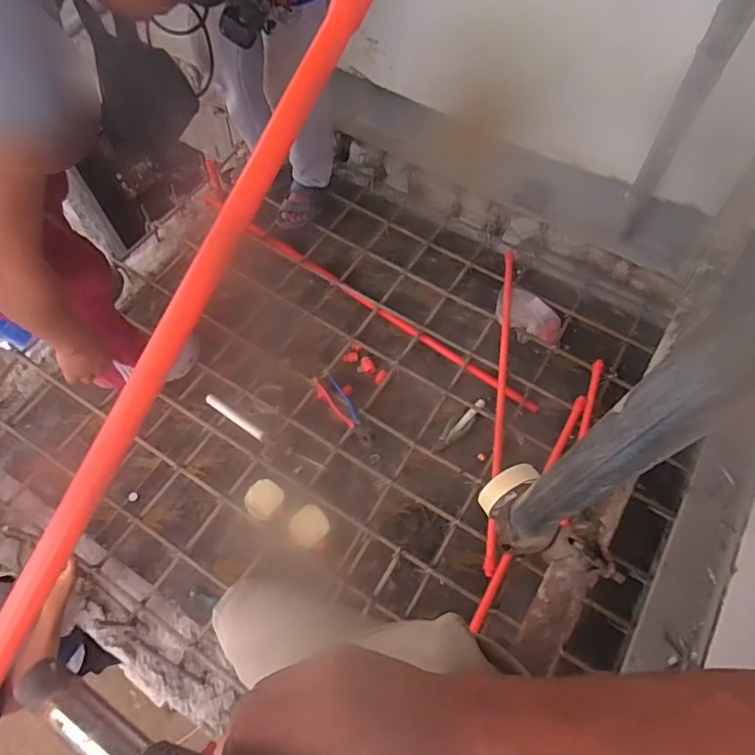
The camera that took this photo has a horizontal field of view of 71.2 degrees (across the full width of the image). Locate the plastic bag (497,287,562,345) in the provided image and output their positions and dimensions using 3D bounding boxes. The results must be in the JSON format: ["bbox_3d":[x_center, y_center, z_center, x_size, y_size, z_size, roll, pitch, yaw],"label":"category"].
[{"bbox_3d":[0.438,-0.176,1.549,0.161,0.063,0.223,-41,70,-19],"label":"plastic bag"}]

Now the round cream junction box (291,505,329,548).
[{"bbox_3d":[-0.172,0.369,1.319,0.092,0.027,0.097,0,63,0],"label":"round cream junction box"}]

